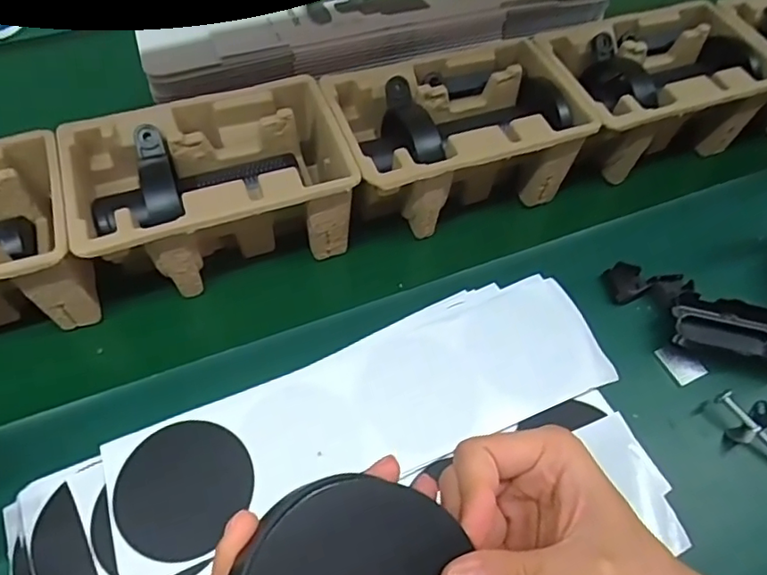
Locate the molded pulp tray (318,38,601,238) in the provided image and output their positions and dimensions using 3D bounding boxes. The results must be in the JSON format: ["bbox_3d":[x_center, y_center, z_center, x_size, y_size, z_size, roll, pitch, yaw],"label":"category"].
[{"bbox_3d":[0.064,-0.143,0.563,0.226,0.098,0.148,-16,57,-15],"label":"molded pulp tray"}]

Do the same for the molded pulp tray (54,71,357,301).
[{"bbox_3d":[-0.149,-0.084,0.511,0.220,0.098,0.143,-16,57,-15],"label":"molded pulp tray"}]

